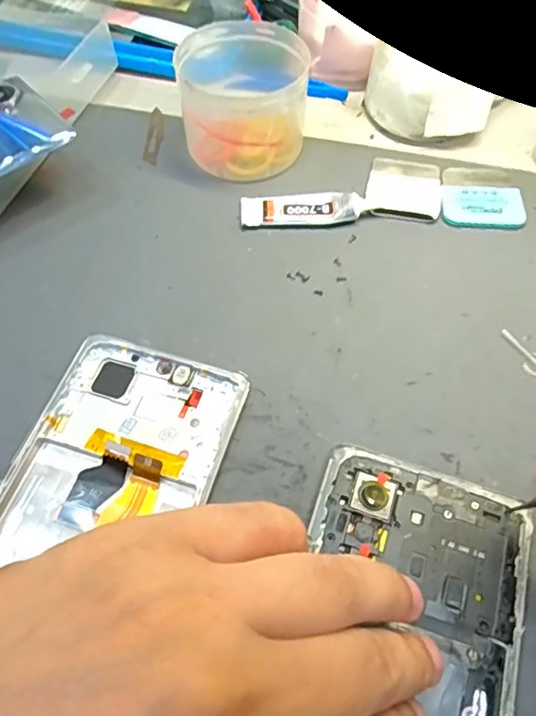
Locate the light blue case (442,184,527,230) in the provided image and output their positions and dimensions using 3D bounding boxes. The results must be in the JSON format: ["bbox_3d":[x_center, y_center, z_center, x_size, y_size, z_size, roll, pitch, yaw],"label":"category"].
[{"bbox_3d":[0.107,-0.076,0.273,0.040,0.004,0.027,2,59,1],"label":"light blue case"}]

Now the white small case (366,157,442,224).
[{"bbox_3d":[0.070,-0.089,0.280,0.036,0.005,0.047,10,60,6],"label":"white small case"}]

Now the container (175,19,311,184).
[{"bbox_3d":[-0.011,-0.132,0.280,0.061,0.050,0.070,-1,59,0],"label":"container"}]

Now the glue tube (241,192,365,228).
[{"bbox_3d":[0.016,-0.073,0.267,0.058,0.010,0.016,-1,59,-1],"label":"glue tube"}]

